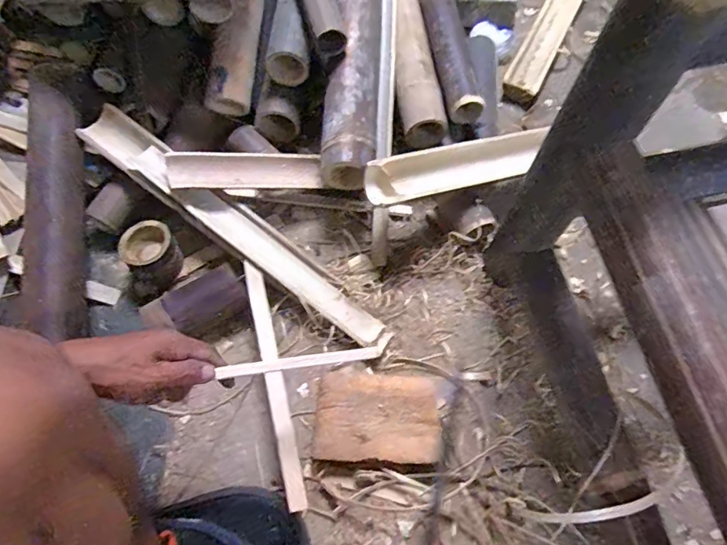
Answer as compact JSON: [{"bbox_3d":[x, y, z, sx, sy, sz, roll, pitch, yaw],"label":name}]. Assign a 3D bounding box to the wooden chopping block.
[{"bbox_3d":[0.021,0.197,0.668,0.171,0.038,0.121,1,67,-1],"label":"wooden chopping block"}]

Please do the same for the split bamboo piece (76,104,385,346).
[{"bbox_3d":[-0.189,-0.067,0.743,0.550,0.048,0.071,37,72,-1],"label":"split bamboo piece"}]

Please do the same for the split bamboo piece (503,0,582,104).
[{"bbox_3d":[0.386,-0.514,0.982,0.066,0.038,0.431,26,69,10],"label":"split bamboo piece"}]

